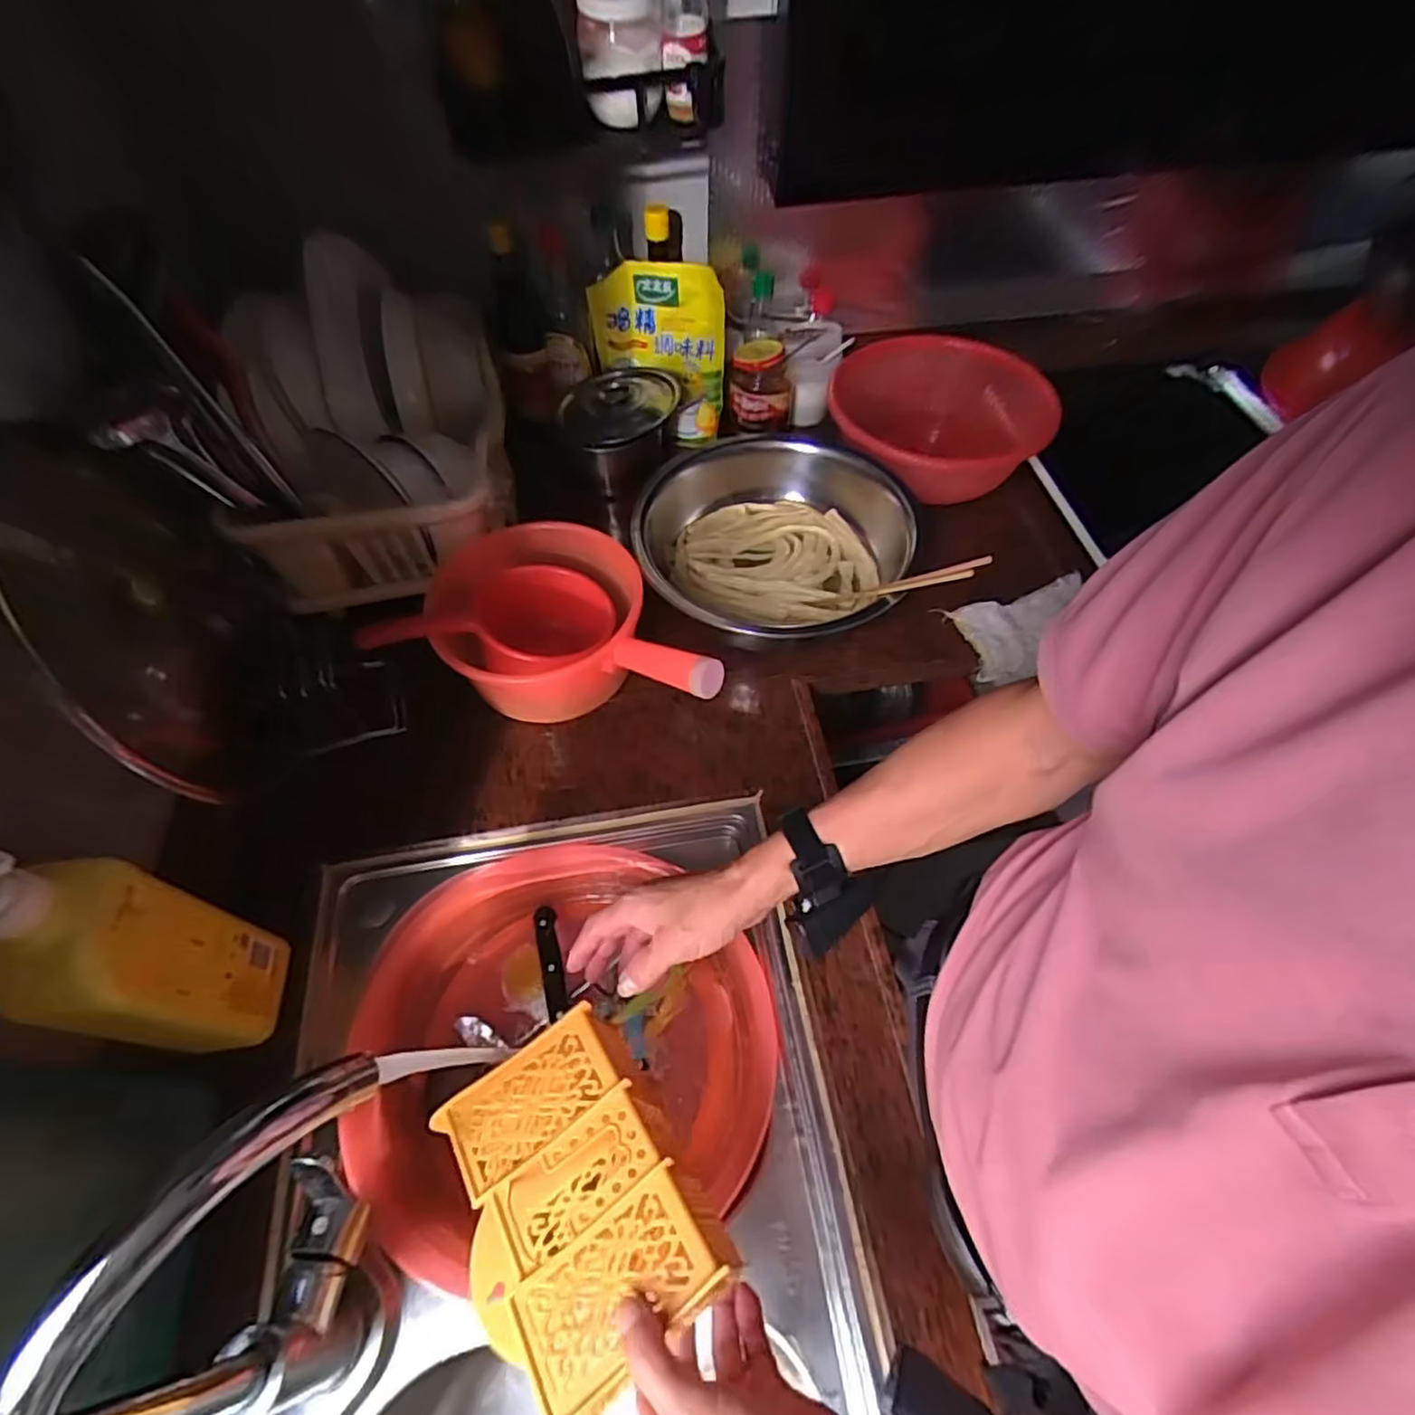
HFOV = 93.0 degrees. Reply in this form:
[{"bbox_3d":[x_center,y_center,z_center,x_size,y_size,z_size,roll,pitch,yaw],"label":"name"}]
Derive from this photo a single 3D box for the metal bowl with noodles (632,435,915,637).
[{"bbox_3d":[0.077,-0.194,0.794,0.299,0.102,0.347,3,56,3],"label":"metal bowl with noodles"}]

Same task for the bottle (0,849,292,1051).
[{"bbox_3d":[-0.381,0.164,0.445,0.054,0.267,0.092,4,57,3],"label":"bottle"}]

